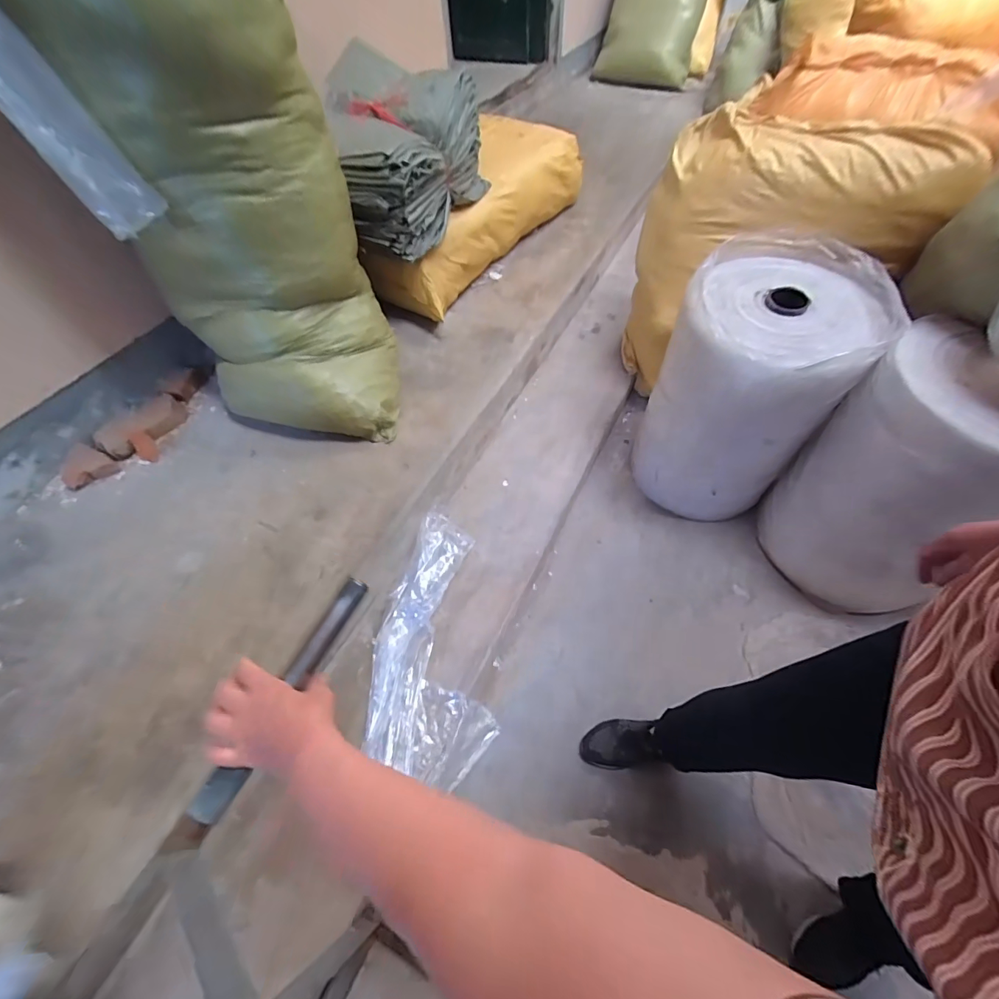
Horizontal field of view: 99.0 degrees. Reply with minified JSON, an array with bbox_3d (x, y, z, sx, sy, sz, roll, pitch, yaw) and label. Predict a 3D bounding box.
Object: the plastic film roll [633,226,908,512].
[{"bbox_3d":[0.686,-0.317,1.235,0.415,0.611,0.490,17,59,13],"label":"plastic film roll"}]

